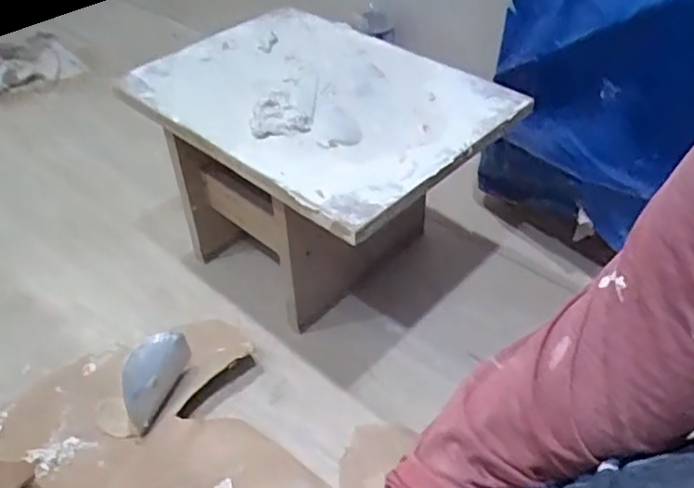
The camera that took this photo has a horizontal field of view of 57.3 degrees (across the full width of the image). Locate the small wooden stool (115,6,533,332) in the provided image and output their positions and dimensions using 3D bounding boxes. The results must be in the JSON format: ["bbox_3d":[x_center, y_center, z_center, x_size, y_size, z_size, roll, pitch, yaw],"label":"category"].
[{"bbox_3d":[-0.032,-0.086,0.799,0.396,0.278,0.289,32,53,33],"label":"small wooden stool"}]

